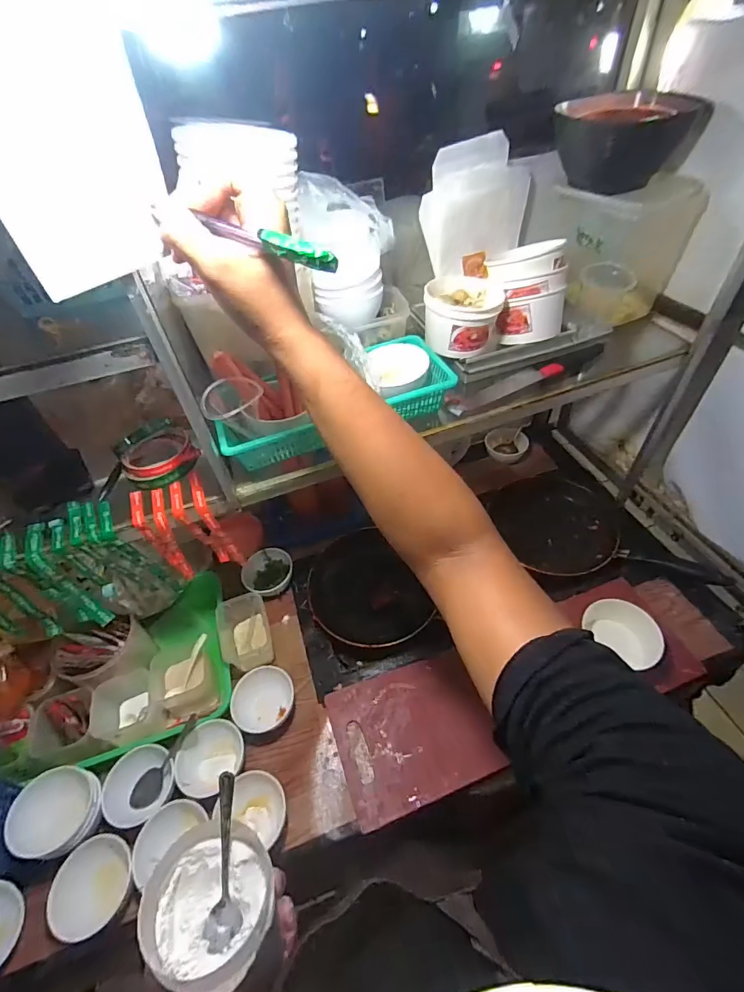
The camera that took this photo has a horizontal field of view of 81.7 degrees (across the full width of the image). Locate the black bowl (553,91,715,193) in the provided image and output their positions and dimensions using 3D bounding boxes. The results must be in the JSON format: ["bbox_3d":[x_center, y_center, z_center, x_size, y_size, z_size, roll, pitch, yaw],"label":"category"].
[{"bbox_3d":[0.338,-0.474,0.578,0.128,0.084,0.148,-28,52,-18],"label":"black bowl"}]

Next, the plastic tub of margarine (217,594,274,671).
[{"bbox_3d":[-0.214,0.224,0.728,0.081,0.071,0.117,-15,49,-7],"label":"plastic tub of margarine"}]

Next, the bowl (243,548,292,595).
[{"bbox_3d":[-0.194,0.146,0.807,0.090,0.049,0.081,-27,52,-17],"label":"bowl"}]

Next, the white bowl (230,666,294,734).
[{"bbox_3d":[-0.165,0.312,0.661,0.087,0.046,0.087,-3,49,3],"label":"white bowl"}]

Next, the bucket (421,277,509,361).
[{"bbox_3d":[0.130,-0.251,0.613,0.106,0.081,0.100,0,49,6],"label":"bucket"}]

